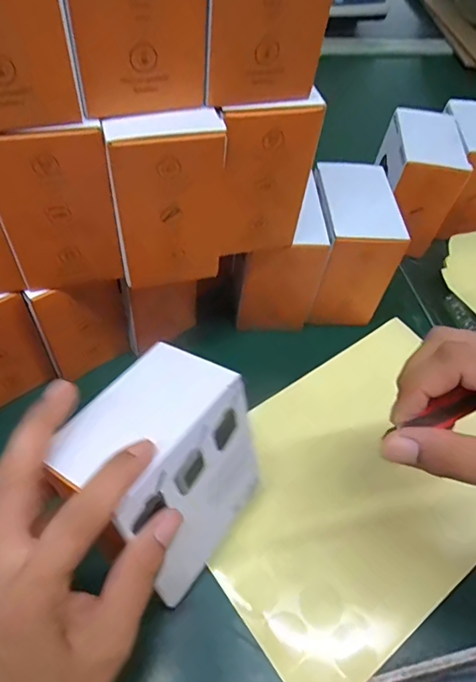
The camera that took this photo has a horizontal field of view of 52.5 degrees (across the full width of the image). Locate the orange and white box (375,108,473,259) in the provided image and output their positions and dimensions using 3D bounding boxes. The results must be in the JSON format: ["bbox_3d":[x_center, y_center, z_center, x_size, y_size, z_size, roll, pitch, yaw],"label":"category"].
[{"bbox_3d":[0.187,-0.170,0.522,0.066,0.112,0.099,4,55,-2],"label":"orange and white box"}]

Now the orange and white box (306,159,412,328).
[{"bbox_3d":[0.102,-0.085,0.456,0.066,0.116,0.106,2,55,-4],"label":"orange and white box"}]

